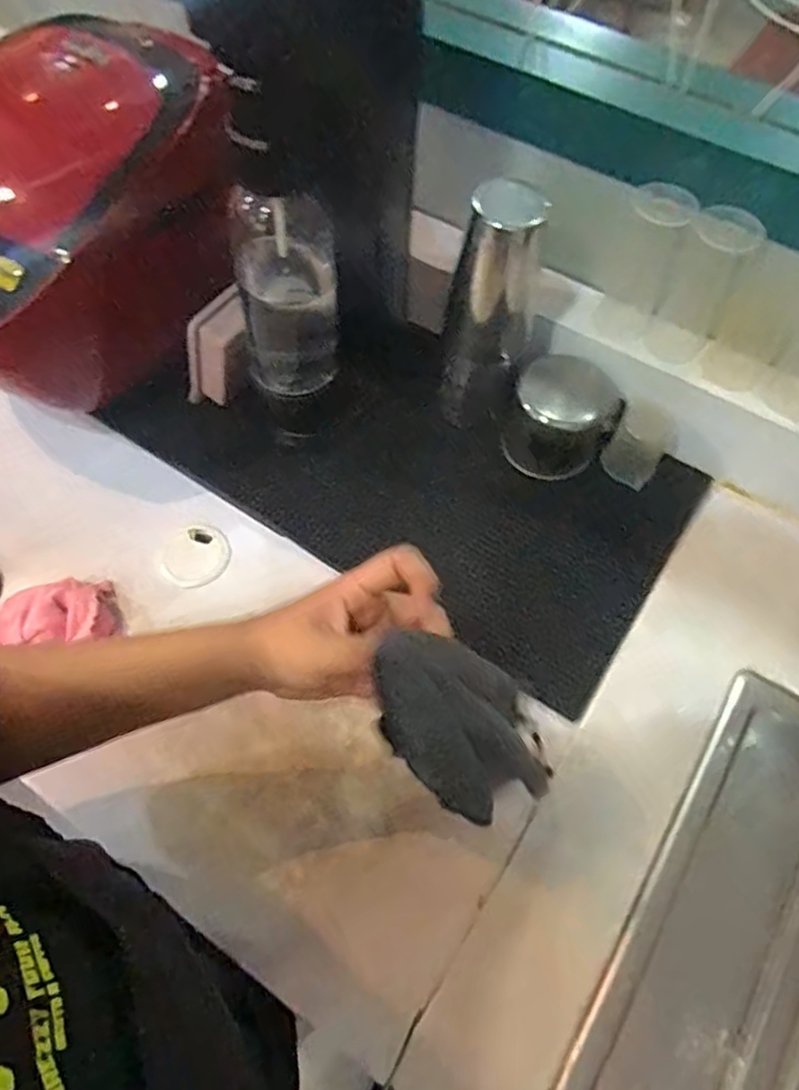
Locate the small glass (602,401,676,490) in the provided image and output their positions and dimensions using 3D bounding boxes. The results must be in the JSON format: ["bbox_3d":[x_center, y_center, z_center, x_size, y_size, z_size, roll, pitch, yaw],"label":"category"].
[{"bbox_3d":[0.232,-0.095,0.651,0.059,0.063,0.054,31,65,16],"label":"small glass"}]

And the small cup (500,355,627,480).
[{"bbox_3d":[0.160,-0.123,0.666,0.103,0.086,0.093,29,65,15],"label":"small cup"}]

